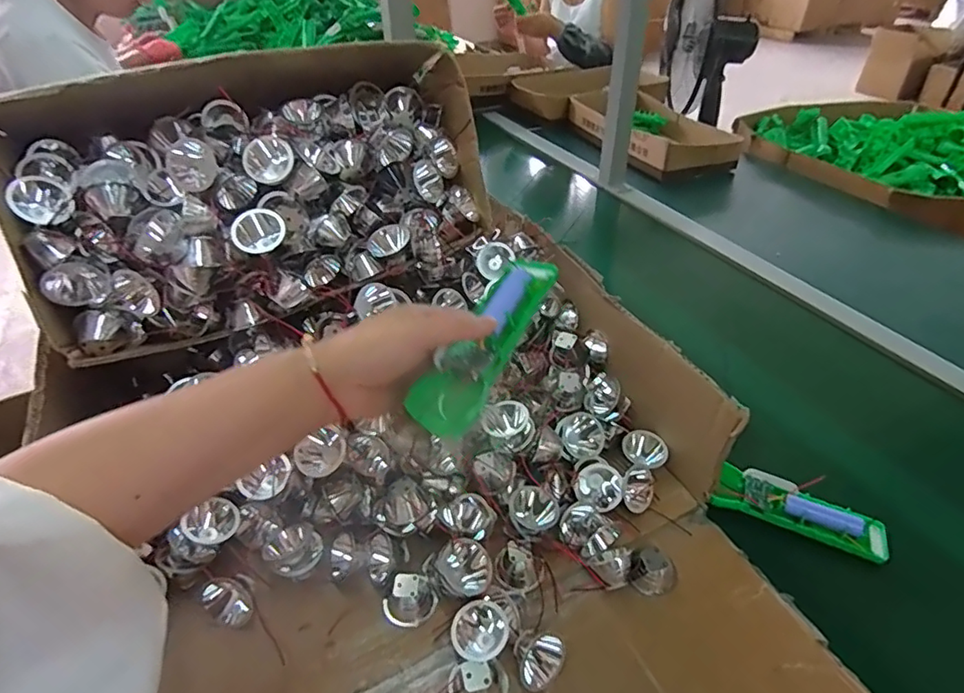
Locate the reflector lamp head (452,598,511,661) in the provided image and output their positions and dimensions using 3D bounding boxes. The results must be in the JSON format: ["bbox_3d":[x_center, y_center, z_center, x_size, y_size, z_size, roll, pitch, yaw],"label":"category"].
[{"bbox_3d":[-0.001,0.222,0.430,0.043,0.028,0.040,-1,39,1],"label":"reflector lamp head"}]

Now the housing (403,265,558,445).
[{"bbox_3d":[0.008,-0.007,0.388,0.037,0.029,0.156,26,65,22],"label":"housing"}]

